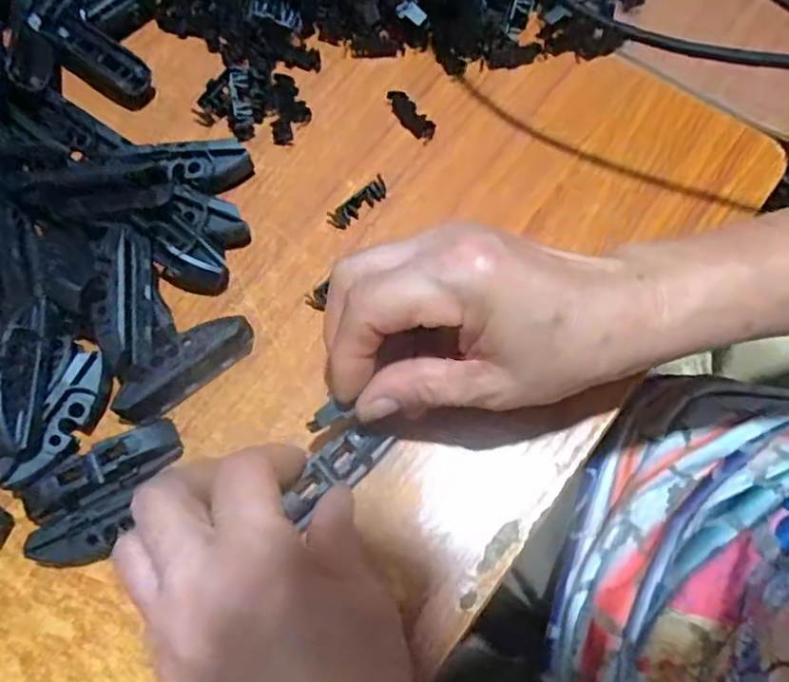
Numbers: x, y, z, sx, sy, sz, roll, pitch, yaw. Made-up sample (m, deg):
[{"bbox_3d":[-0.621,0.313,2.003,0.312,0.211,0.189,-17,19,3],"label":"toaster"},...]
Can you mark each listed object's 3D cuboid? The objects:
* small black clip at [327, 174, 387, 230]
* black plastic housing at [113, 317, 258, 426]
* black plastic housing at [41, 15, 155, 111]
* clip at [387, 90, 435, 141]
[{"bbox_3d":[-0.019,-0.073,0.350,0.036,0.007,0.012,-39,73,-12],"label":"small black clip"},{"bbox_3d":[-0.101,0.011,0.314,0.069,0.024,0.022,-37,73,-12],"label":"black plastic housing"},{"bbox_3d":[-0.174,-0.164,0.383,0.082,0.016,0.025,33,74,13],"label":"black plastic housing"},{"bbox_3d":[0.010,-0.126,0.368,0.013,0.007,0.035,-34,72,-11],"label":"clip"}]

